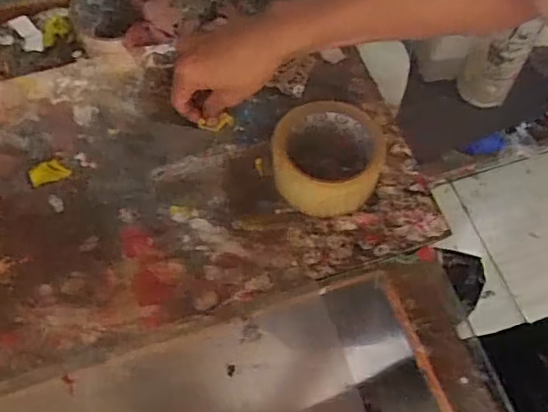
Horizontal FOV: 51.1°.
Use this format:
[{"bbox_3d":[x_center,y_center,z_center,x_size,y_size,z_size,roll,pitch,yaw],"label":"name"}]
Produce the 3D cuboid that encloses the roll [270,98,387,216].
[{"bbox_3d":[0.050,-0.045,0.542,0.101,0.057,0.097,1,63,-1],"label":"roll"}]

